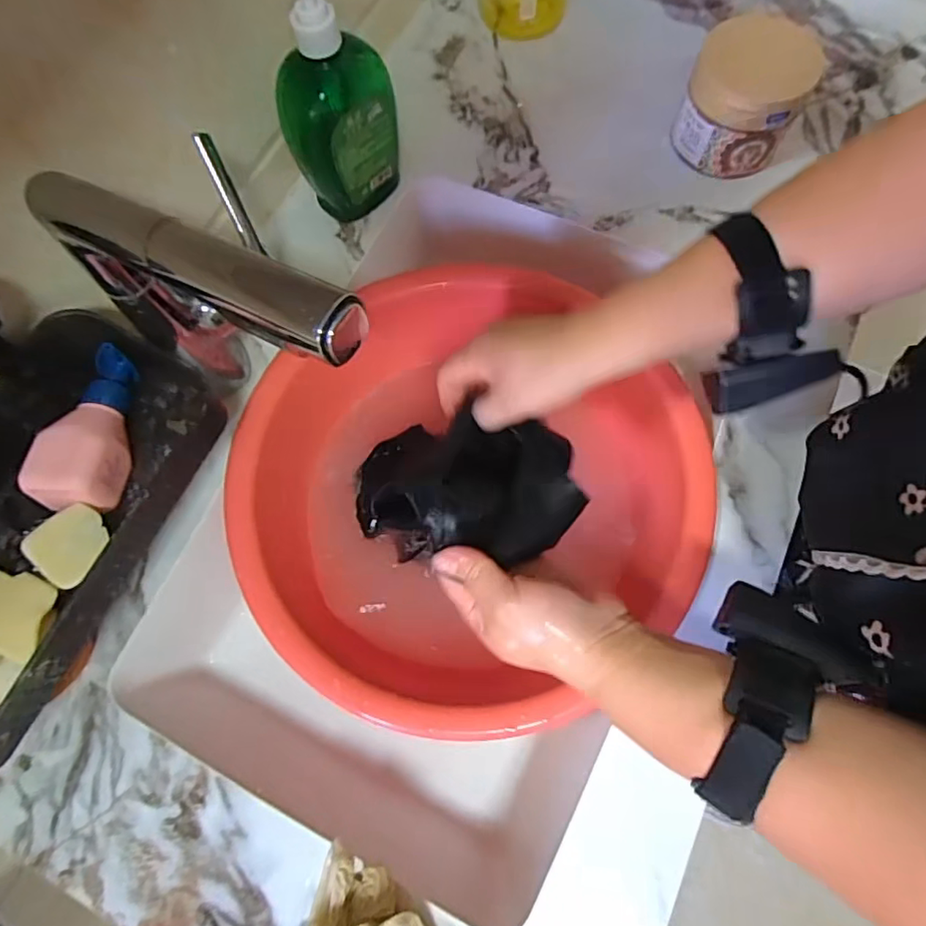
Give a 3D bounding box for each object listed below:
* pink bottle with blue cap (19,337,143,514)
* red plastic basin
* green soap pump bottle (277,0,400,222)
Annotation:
[{"bbox_3d":[-0.234,-0.024,0.358,0.044,0.040,0.107,-2,58,0],"label":"pink bottle with blue cap"},{"bbox_3d":[-0.002,0.021,0.459,0.339,0.087,0.320,-1,72,2],"label":"red plastic basin"},{"bbox_3d":[-0.095,-0.270,0.421,0.085,0.181,0.052,-13,72,-4],"label":"green soap pump bottle"}]

